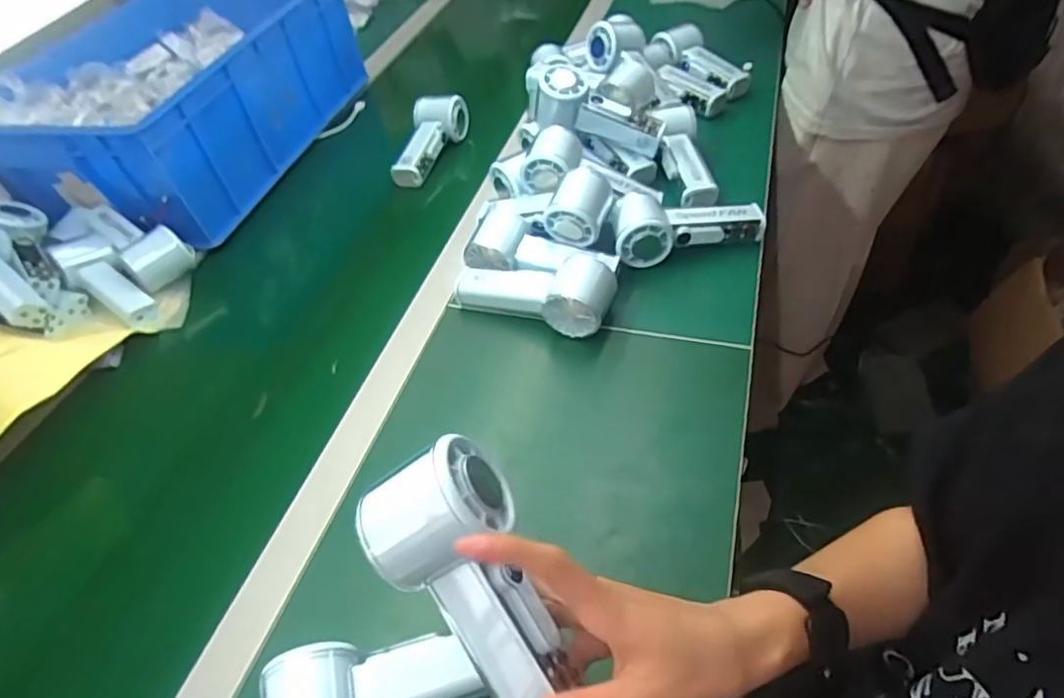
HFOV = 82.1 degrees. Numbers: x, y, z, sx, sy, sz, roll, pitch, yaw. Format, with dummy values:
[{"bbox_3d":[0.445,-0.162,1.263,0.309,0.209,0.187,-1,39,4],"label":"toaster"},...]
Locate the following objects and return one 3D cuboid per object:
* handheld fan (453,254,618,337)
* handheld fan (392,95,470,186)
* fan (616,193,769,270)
[{"bbox_3d":[0.002,-0.056,0.584,0.156,0.049,0.062,8,50,25],"label":"handheld fan"},{"bbox_3d":[-0.134,-0.283,0.808,0.055,0.055,0.149,6,50,15],"label":"handheld fan"},{"bbox_3d":[0.156,-0.131,0.628,0.156,0.055,0.065,-14,48,-2],"label":"fan"}]

